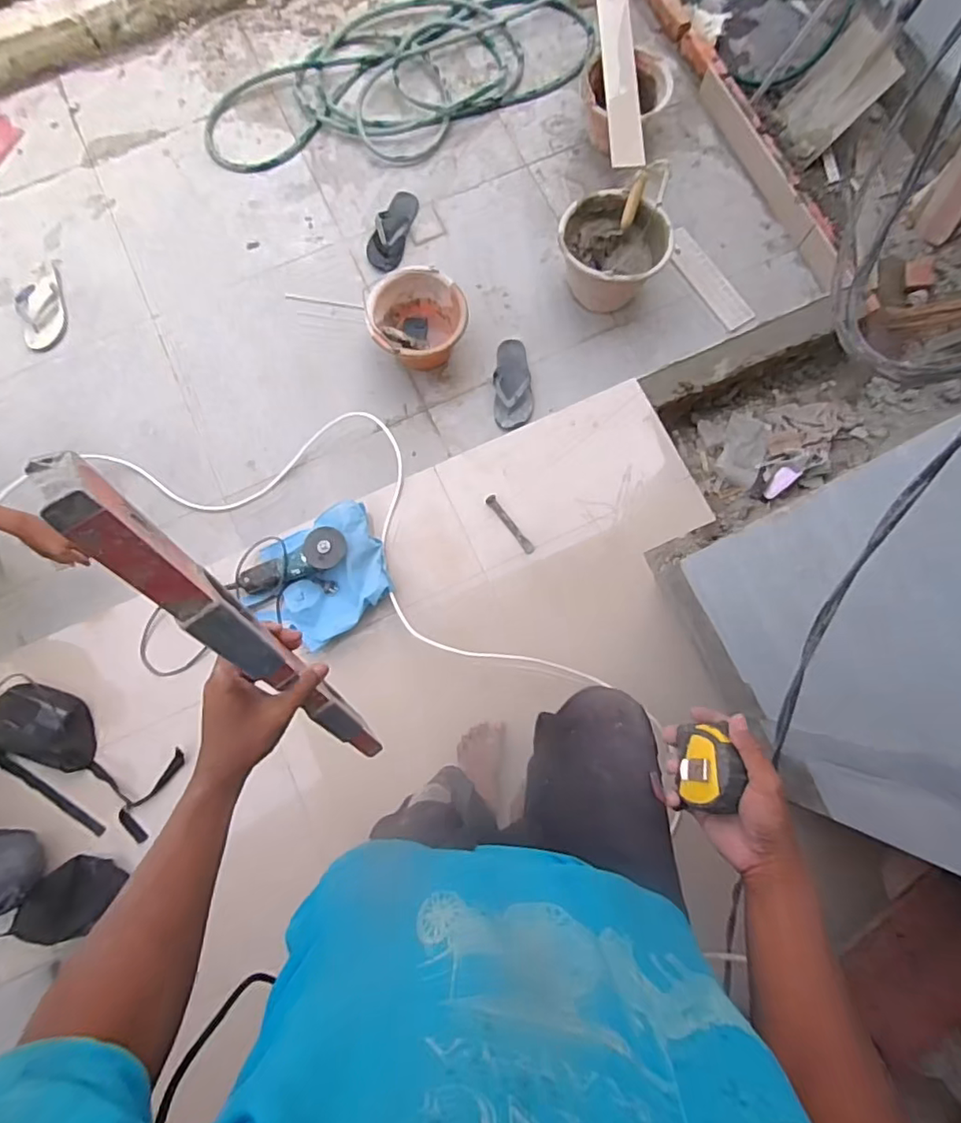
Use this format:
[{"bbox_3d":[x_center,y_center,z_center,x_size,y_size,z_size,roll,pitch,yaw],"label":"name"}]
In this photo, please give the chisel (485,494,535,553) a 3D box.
[{"bbox_3d":[0.072,-0.093,1.370,0.025,0.011,0.173,-37,80,-6],"label":"chisel"}]

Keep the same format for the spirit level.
[{"bbox_3d":[-0.174,0.097,0.514,0.033,0.555,0.059,-16,58,-2],"label":"spirit level"}]

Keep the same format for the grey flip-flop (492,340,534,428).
[{"bbox_3d":[0.086,-0.490,1.524,0.106,0.046,0.261,-3,79,0],"label":"grey flip-flop"}]

